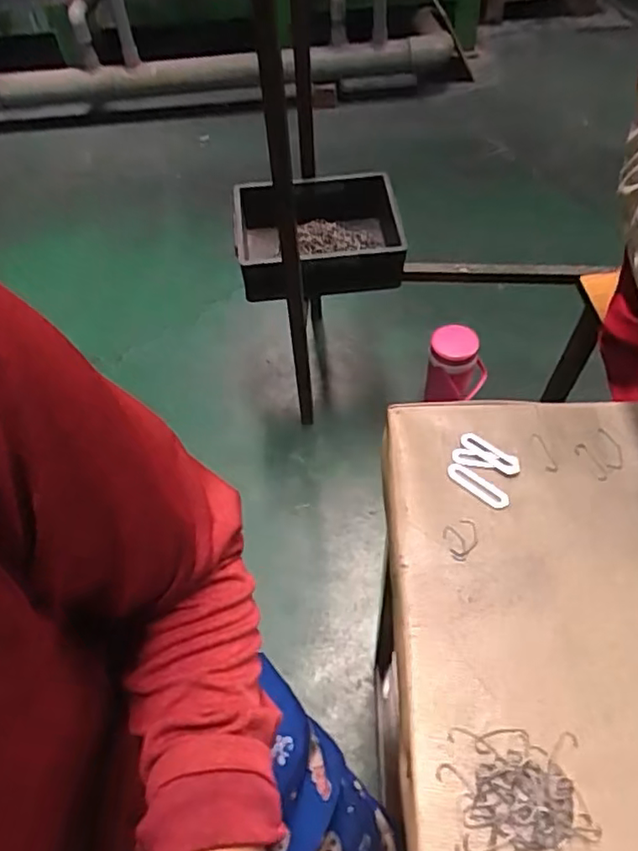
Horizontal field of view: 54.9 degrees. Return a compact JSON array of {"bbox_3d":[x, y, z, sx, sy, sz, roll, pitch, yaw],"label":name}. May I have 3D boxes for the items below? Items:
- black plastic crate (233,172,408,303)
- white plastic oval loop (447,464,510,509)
[{"bbox_3d":[-0.001,-0.400,1.277,0.335,0.104,0.275,-7,53,-2],"label":"black plastic crate"},{"bbox_3d":[0.129,0.048,0.497,0.054,0.004,0.016,33,62,24],"label":"white plastic oval loop"}]

